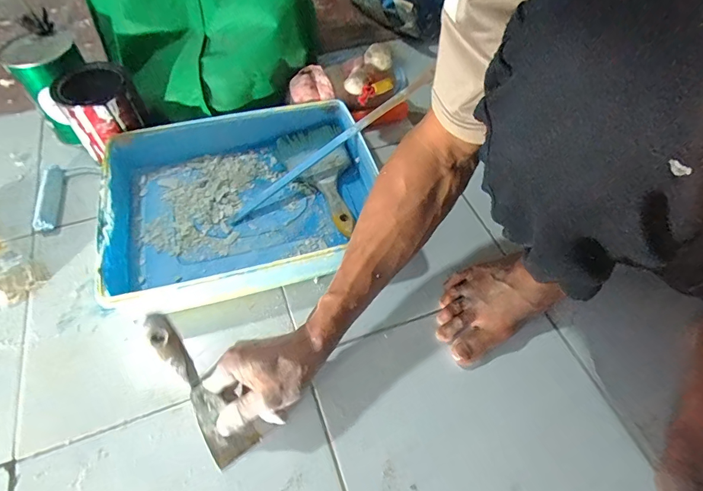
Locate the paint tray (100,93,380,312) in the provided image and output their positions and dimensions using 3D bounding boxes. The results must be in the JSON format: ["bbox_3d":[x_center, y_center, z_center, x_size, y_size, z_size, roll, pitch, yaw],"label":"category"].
[{"bbox_3d":[-0.141,-0.062,0.550,0.351,0.069,0.272,-14,56,-11],"label":"paint tray"}]

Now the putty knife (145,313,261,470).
[{"bbox_3d":[-0.147,0.136,0.390,0.044,0.170,0.022,-30,20,-20],"label":"putty knife"}]

